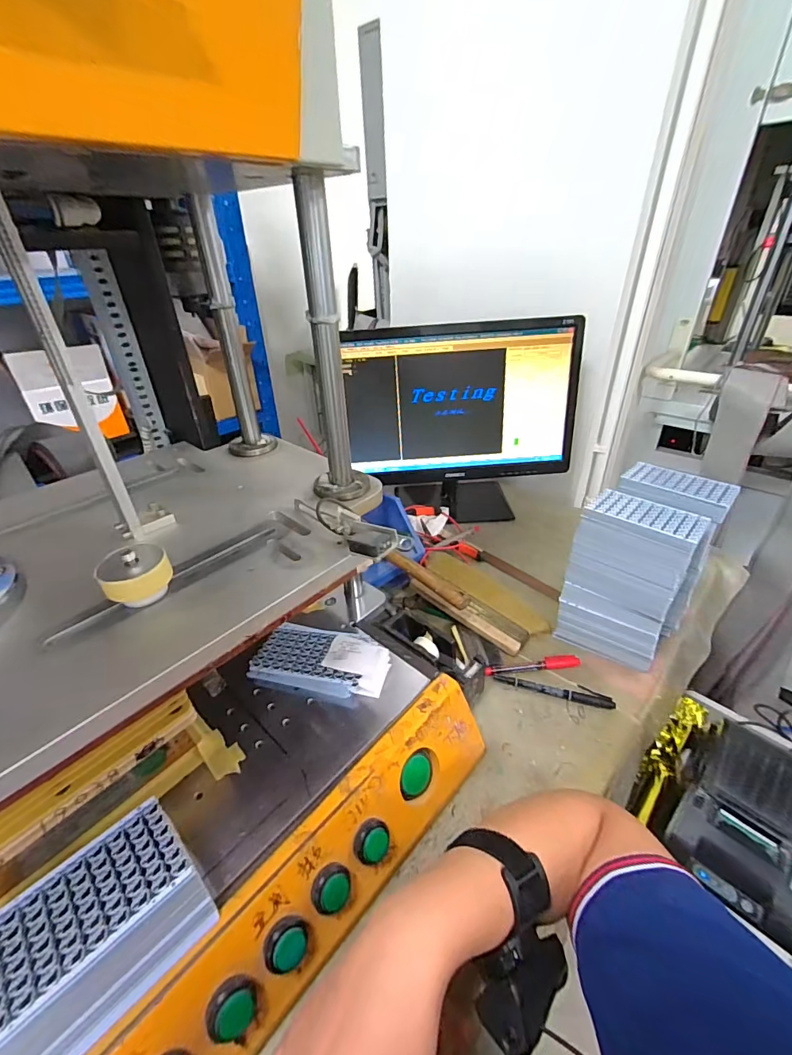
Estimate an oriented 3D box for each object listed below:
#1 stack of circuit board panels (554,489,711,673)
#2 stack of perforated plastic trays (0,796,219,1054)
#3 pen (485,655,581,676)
[{"bbox_3d":[0.282,0.065,0.542,0.124,0.190,0.084,22,40,31],"label":"stack of circuit board panels"},{"bbox_3d":[-0.184,0.252,0.274,0.073,0.064,0.115,27,43,36],"label":"stack of perforated plastic trays"},{"bbox_3d":[0.175,0.175,0.560,0.123,0.013,0.014,-6,34,-6],"label":"pen"}]

